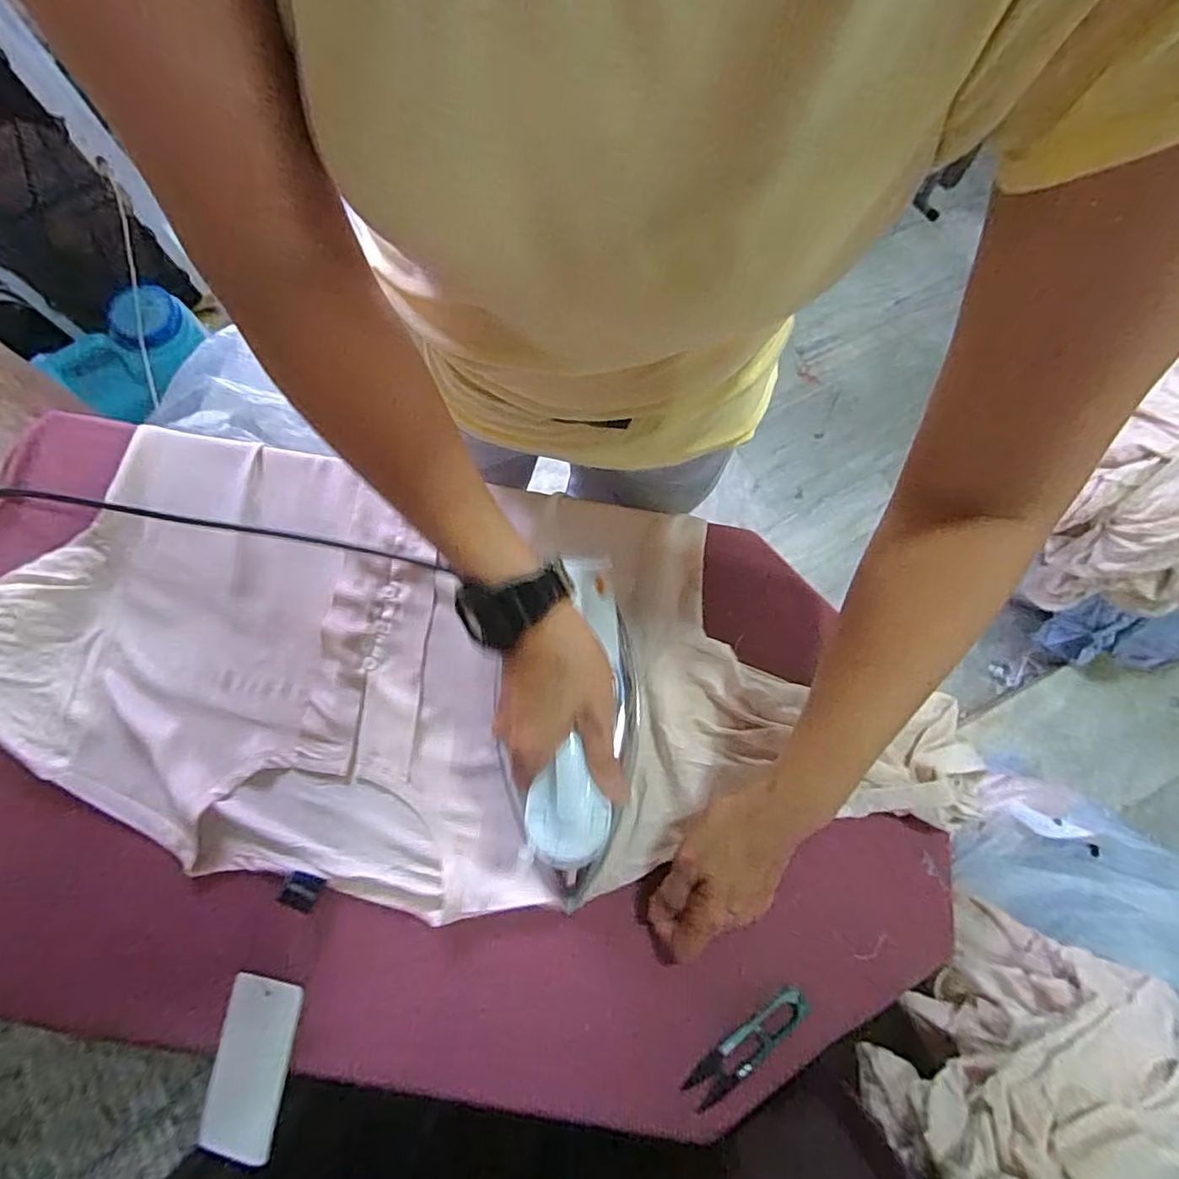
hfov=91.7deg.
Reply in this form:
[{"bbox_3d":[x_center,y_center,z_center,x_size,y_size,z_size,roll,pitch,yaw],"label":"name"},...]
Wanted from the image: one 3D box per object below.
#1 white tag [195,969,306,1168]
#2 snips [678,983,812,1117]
[{"bbox_3d":[-0.228,0.324,0.385,0.049,0.011,0.115,13,87,-1],"label":"white tag"},{"bbox_3d":[0.110,0.316,0.396,0.100,0.015,0.023,-34,78,-9],"label":"snips"}]

